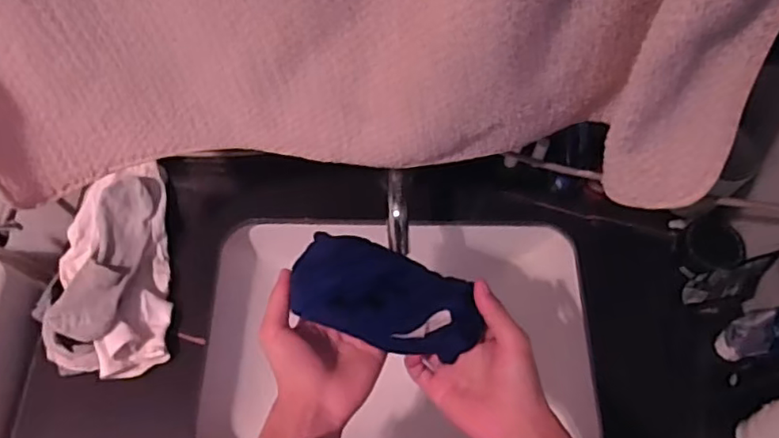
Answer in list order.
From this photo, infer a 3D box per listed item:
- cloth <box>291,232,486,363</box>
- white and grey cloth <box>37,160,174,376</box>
[{"bbox_3d":[-0.002,0.065,0.491,0.150,0.043,0.070,19,63,2],"label":"cloth"},{"bbox_3d":[-0.308,0.059,0.662,0.118,0.095,0.220,-7,63,-5],"label":"white and grey cloth"}]

